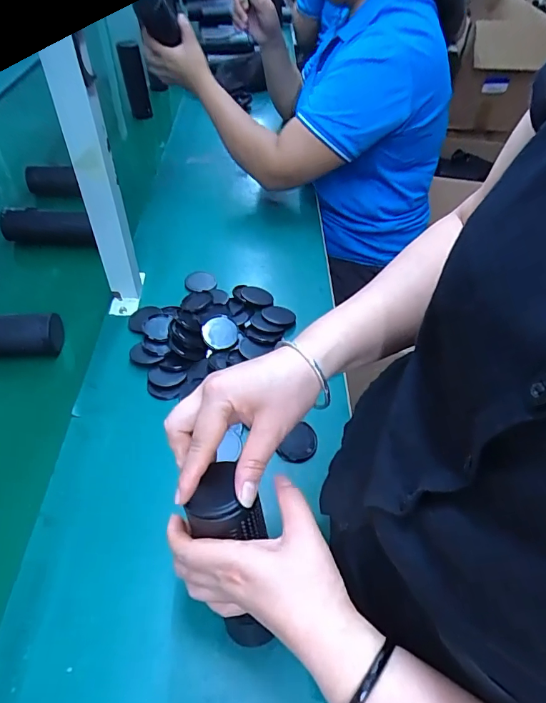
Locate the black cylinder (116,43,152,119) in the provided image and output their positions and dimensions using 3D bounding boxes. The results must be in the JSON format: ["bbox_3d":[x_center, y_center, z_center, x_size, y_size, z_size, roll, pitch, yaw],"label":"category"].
[{"bbox_3d":[-0.358,-0.702,1.134,0.055,0.224,0.052,-9,79,-11],"label":"black cylinder"}]

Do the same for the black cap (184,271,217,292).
[{"bbox_3d":[-0.118,-0.113,0.708,0.047,0.008,0.052,-26,54,-23],"label":"black cap"}]

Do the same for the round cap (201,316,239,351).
[{"bbox_3d":[-0.075,-0.025,0.610,0.051,0.011,0.051,0,66,1],"label":"round cap"}]

